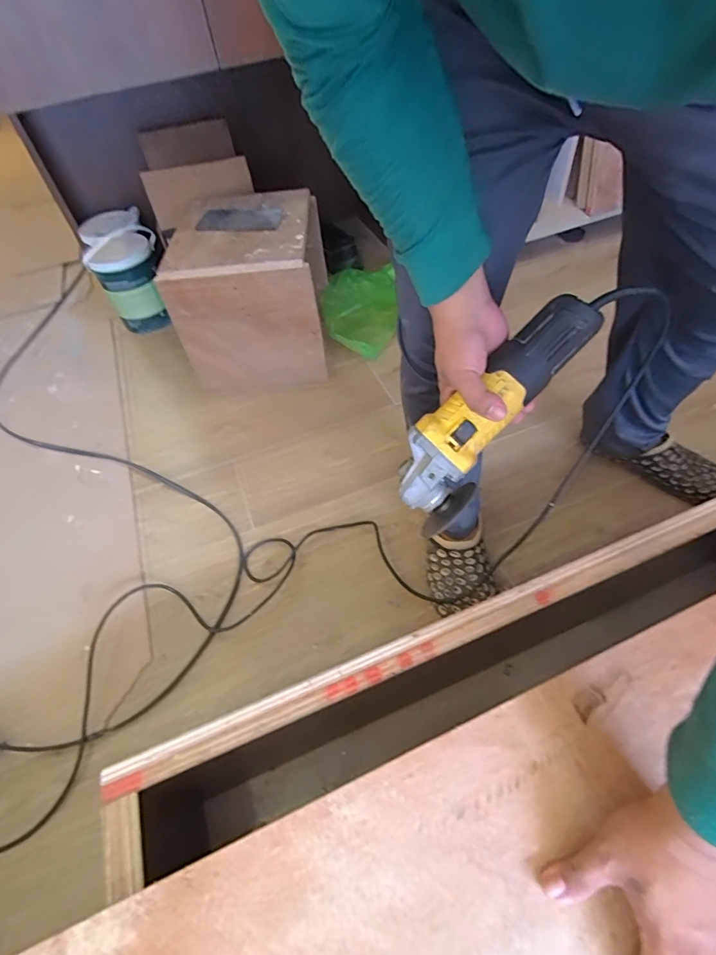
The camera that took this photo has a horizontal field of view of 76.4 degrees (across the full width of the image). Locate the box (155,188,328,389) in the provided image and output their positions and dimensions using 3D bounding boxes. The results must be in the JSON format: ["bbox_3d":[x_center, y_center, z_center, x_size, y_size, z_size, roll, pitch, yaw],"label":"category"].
[{"bbox_3d":[-0.252,-0.468,1.129,0.317,0.304,0.351,-4,52,2],"label":"box"}]

